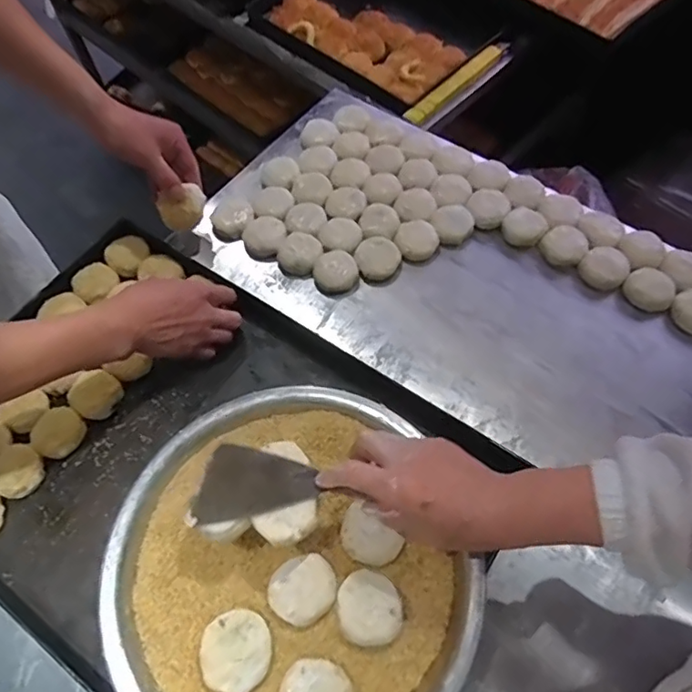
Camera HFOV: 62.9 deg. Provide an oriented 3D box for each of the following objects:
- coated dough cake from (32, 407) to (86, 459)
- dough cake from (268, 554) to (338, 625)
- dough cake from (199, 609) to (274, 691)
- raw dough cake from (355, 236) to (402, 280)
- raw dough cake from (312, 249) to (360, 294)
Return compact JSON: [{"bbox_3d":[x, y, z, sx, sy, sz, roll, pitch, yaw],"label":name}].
[{"bbox_3d":[-0.331,0.101,0.655,0.051,0.025,0.057,14,64,10],"label":"coated dough cake"},{"bbox_3d":[-0.038,0.212,0.496,0.058,0.012,0.053,-1,62,2],"label":"dough cake"},{"bbox_3d":[-0.093,0.259,0.481,0.058,0.014,0.061,-1,62,2],"label":"dough cake"},{"bbox_3d":[0.043,-0.120,0.767,0.058,0.016,0.057,-1,62,2],"label":"raw dough cake"},{"bbox_3d":[-0.013,-0.101,0.759,0.058,0.014,0.058,-1,62,2],"label":"raw dough cake"}]

